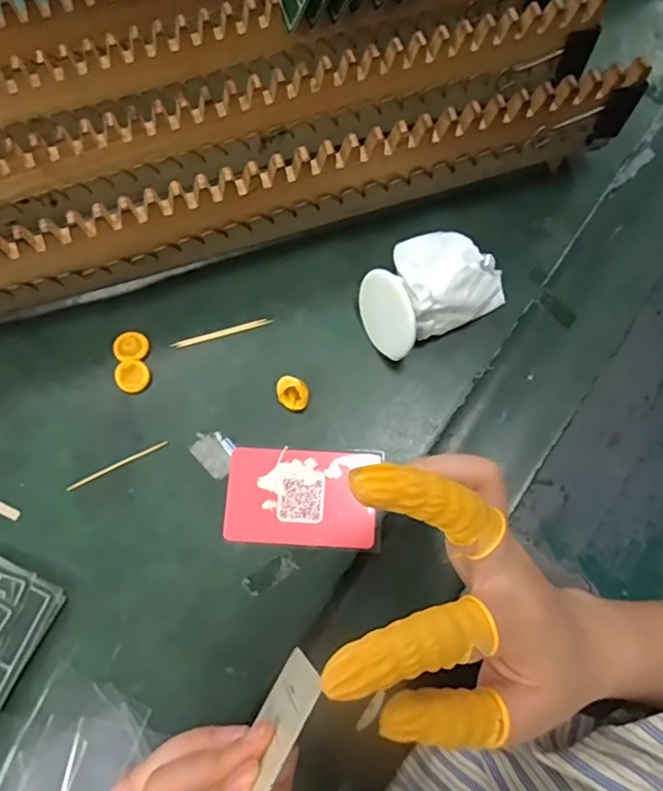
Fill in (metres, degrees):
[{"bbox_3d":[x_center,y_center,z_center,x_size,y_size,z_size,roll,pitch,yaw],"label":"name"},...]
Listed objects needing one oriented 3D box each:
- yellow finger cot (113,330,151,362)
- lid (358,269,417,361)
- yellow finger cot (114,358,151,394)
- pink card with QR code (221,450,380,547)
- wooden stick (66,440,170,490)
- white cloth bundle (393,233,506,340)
[{"bbox_3d":[-0.125,-0.032,0.356,0.021,0.004,0.020,0,74,2],"label":"yellow finger cot"},{"bbox_3d":[0.033,-0.047,0.336,0.005,0.051,0.051,-21,73,-23],"label":"lid"},{"bbox_3d":[-0.122,-0.013,0.350,0.020,0.004,0.022,0,74,2],"label":"yellow finger cot"},{"bbox_3d":[-0.017,0.058,0.331,0.085,0.004,0.056,3,73,1],"label":"pink card with QR code"},{"bbox_3d":[-0.126,0.041,0.337,0.061,0.004,0.004,-26,75,-6],"label":"wooden stick"},{"bbox_3d":[0.072,-0.071,0.346,0.067,0.042,0.054,-25,75,-5],"label":"white cloth bundle"}]

